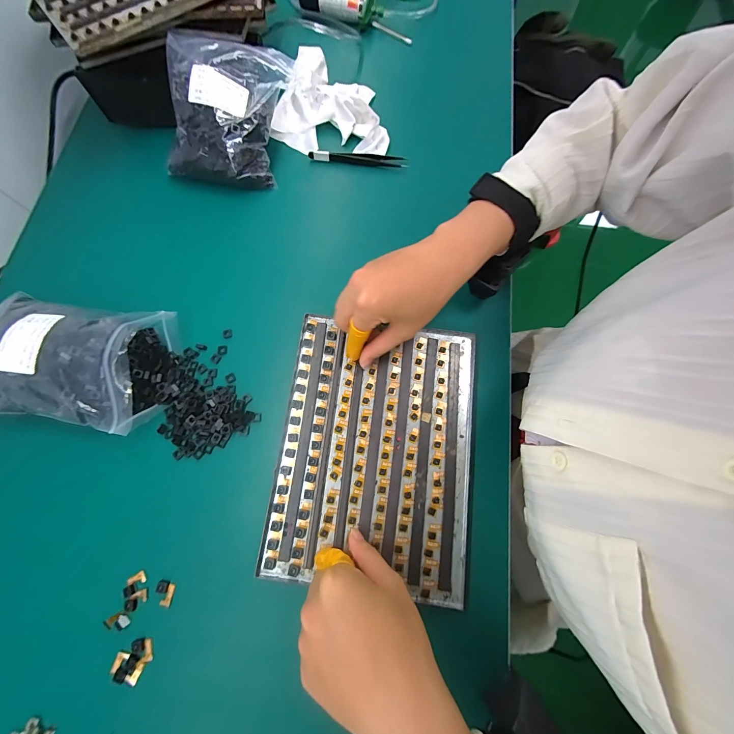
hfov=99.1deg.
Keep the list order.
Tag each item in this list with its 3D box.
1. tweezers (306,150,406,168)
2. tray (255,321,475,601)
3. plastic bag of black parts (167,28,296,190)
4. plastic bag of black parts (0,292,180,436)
[{"bbox_3d":[-0.012,-0.265,0.398,0.122,0.012,0.014,7,75,4],"label":"tweezers"},{"bbox_3d":[0.009,0.075,0.306,0.180,0.008,0.242,7,75,1],"label":"tray"},{"bbox_3d":[-0.170,-0.306,0.377,0.128,0.074,0.150,7,75,4],"label":"plastic bag of black parts"},{"bbox_3d":[-0.292,-0.006,0.296,0.180,0.065,0.124,8,75,4],"label":"plastic bag of black parts"}]

